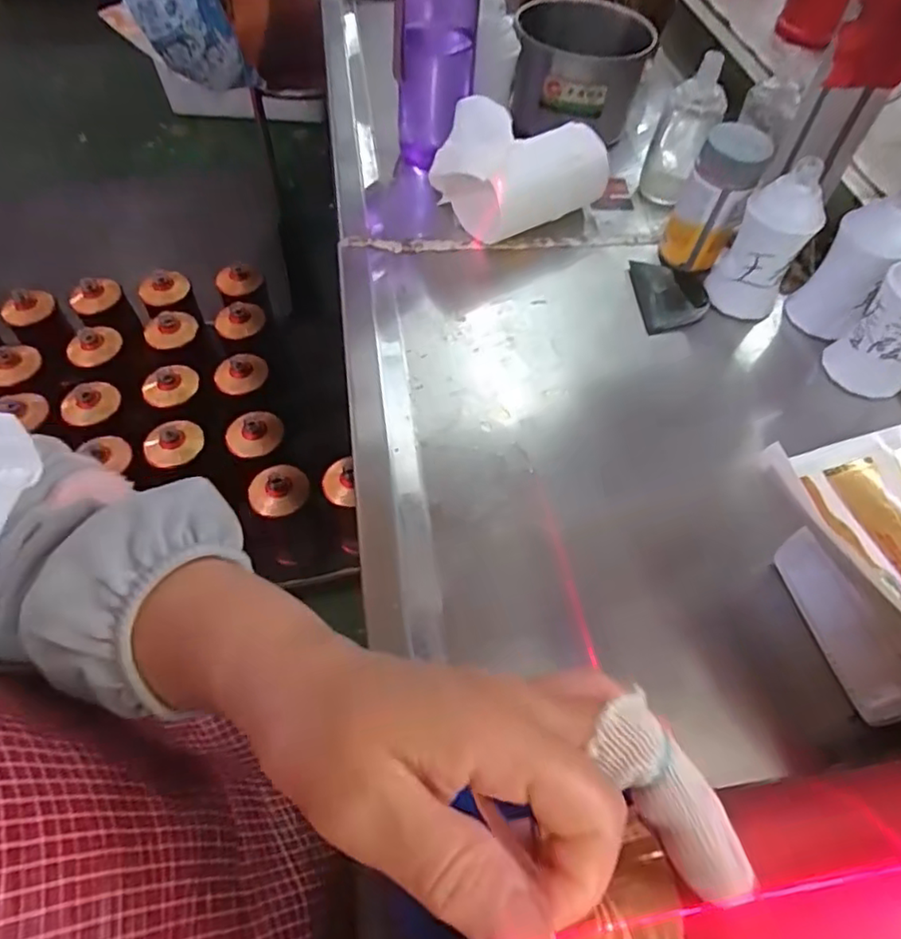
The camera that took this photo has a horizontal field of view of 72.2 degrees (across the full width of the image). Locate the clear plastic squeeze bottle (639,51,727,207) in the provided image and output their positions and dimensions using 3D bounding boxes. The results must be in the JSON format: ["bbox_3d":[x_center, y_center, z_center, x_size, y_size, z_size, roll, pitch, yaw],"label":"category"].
[{"bbox_3d":[0.216,-0.312,0.572,0.053,0.113,0.046,14,57,8],"label":"clear plastic squeeze bottle"}]

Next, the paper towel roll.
[{"bbox_3d":[0.051,-0.267,0.559,0.141,0.081,0.114,-35,63,-22],"label":"paper towel roll"}]

